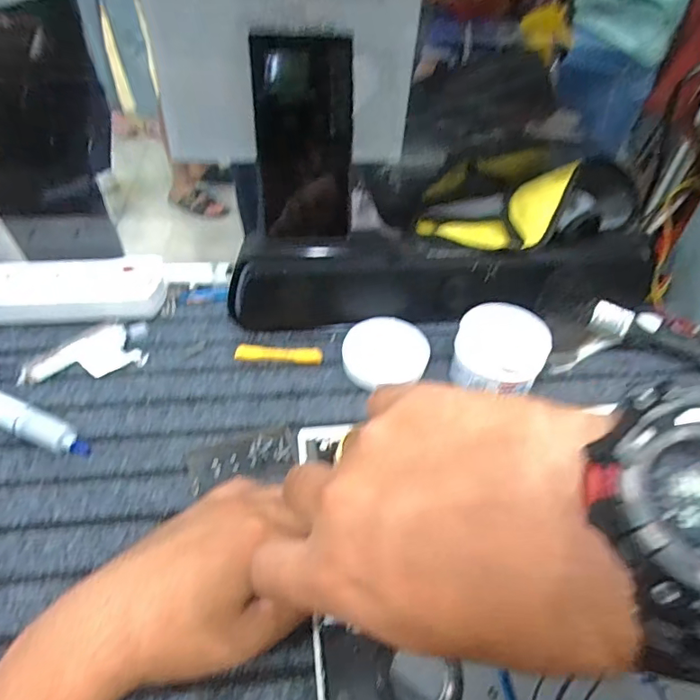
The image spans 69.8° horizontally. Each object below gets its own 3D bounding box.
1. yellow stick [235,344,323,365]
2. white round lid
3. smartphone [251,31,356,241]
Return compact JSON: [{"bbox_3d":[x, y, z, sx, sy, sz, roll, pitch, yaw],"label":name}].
[{"bbox_3d":[-0.066,0.004,0.471,0.080,0.008,0.017,4,44,0],"label":"yellow stick"},{"bbox_3d":[0.033,0.001,0.469,0.077,0.019,0.070,2,44,-2],"label":"white round lid"},{"bbox_3d":[-0.037,-0.176,0.429,0.080,0.156,0.006,-5,23,-9],"label":"smartphone"}]

